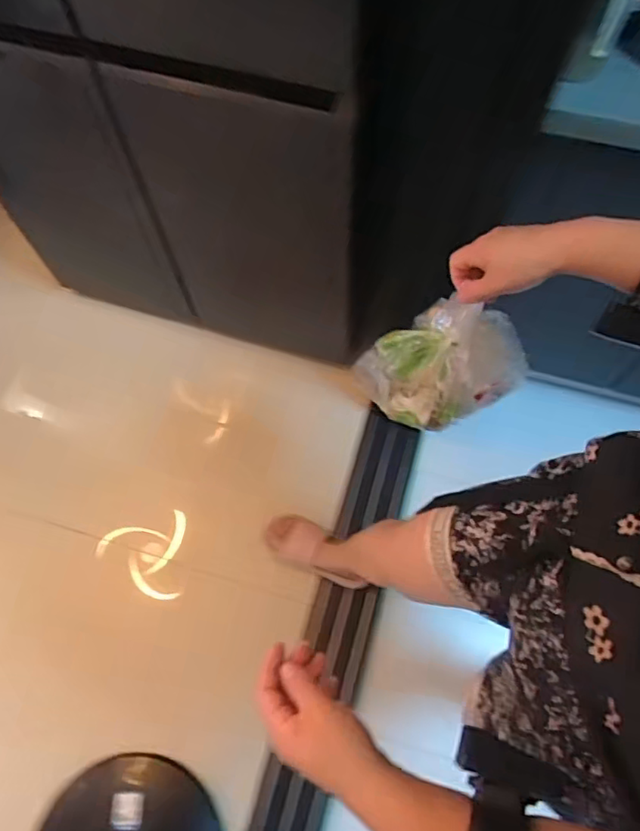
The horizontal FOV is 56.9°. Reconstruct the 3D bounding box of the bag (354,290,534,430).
[{"bbox_3d":[0.150,-0.073,0.705,0.170,0.181,0.135,-27,69,-8],"label":"bag"}]

